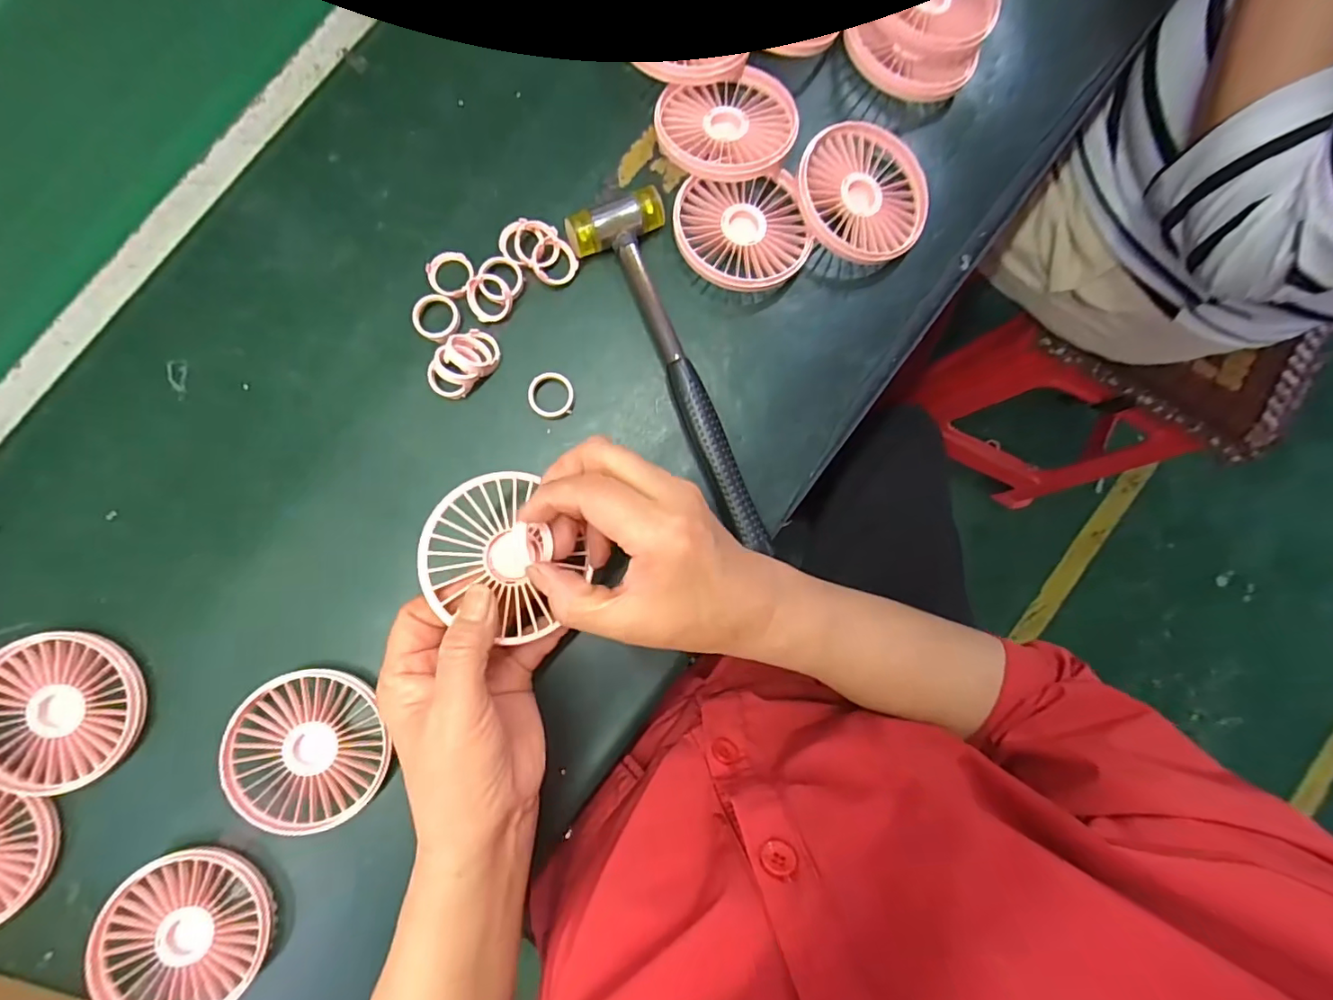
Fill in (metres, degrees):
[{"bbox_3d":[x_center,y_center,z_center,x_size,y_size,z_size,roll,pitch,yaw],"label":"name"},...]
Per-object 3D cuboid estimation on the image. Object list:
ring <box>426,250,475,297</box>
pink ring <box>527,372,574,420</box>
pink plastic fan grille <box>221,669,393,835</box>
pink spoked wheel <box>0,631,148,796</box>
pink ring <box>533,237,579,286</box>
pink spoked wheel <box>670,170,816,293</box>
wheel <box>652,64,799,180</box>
[{"bbox_3d":[-0.135,-0.141,0.350,0.027,0.008,0.031,-30,88,-4],"label":"ring"},{"bbox_3d":[-0.072,-0.065,0.349,0.027,0.010,0.028,0,87,-3],"label":"pink ring"},{"bbox_3d":[-0.205,0.142,0.319,0.076,0.018,0.084,-17,87,-4],"label":"pink plastic fan grille"},{"bbox_3d":[-0.346,0.120,0.317,0.085,0.016,0.083,0,87,-3],"label":"pink spoked wheel"},{"bbox_3d":[-0.071,-0.151,0.354,0.027,0.008,0.029,0,87,-3],"label":"pink ring"},{"bbox_3d":[0.048,-0.170,0.355,0.084,0.011,0.079,1,77,-6],"label":"pink spoked wheel"},{"bbox_3d":[0.038,-0.238,0.355,0.086,0.016,0.078,2,75,0],"label":"wheel"}]

